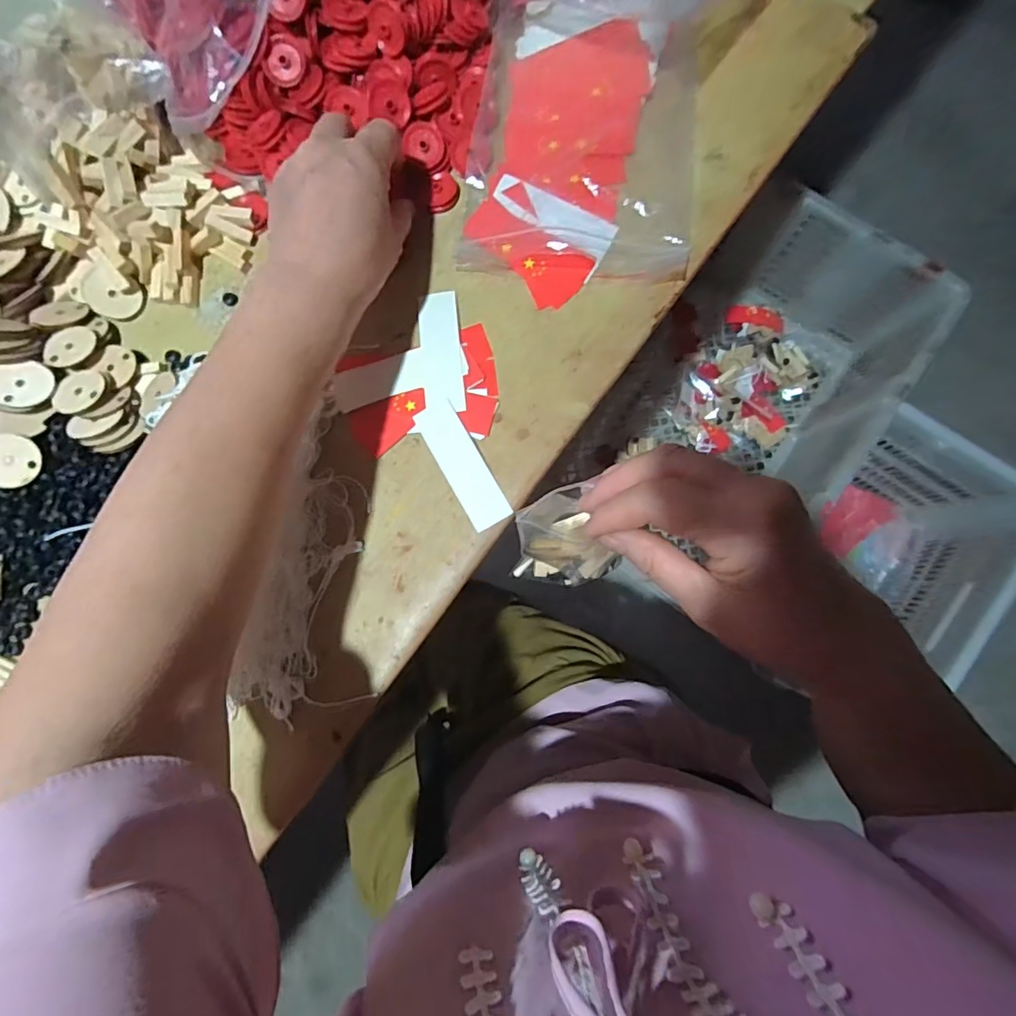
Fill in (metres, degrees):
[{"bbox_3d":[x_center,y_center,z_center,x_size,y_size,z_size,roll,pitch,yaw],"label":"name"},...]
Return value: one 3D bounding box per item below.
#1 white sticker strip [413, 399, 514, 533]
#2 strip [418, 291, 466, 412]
[{"bbox_3d":[-0.029,-0.029,0.340,0.027,0.004,0.088,-30,82,-2],"label":"white sticker strip"},{"bbox_3d":[-0.045,-0.107,0.350,0.027,0.005,0.085,-6,82,2],"label":"strip"}]

